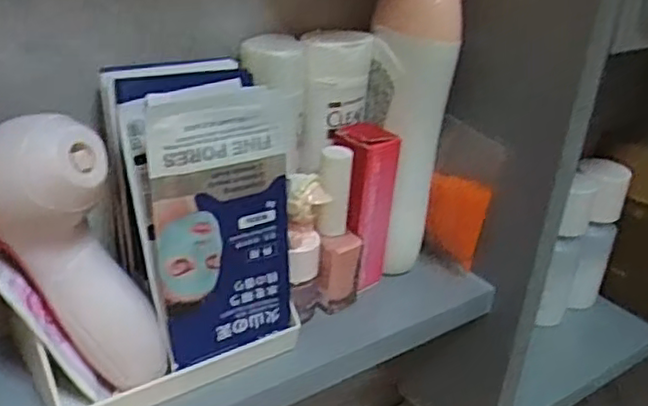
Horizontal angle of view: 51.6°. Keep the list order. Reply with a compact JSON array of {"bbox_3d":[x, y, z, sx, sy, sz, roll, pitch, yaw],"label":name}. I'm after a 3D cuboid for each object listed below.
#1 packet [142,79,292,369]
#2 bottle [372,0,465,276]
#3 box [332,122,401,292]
[{"bbox_3d":[-0.046,0.010,0.301,0.061,0.119,0.014,-13,25,-28],"label":"packet"},{"bbox_3d":[0.047,-0.041,0.372,0.041,0.159,0.033,-2,28,-13],"label":"bottle"},{"bbox_3d":[0.019,0.002,0.372,0.028,0.088,0.030,24,32,32],"label":"box"}]

